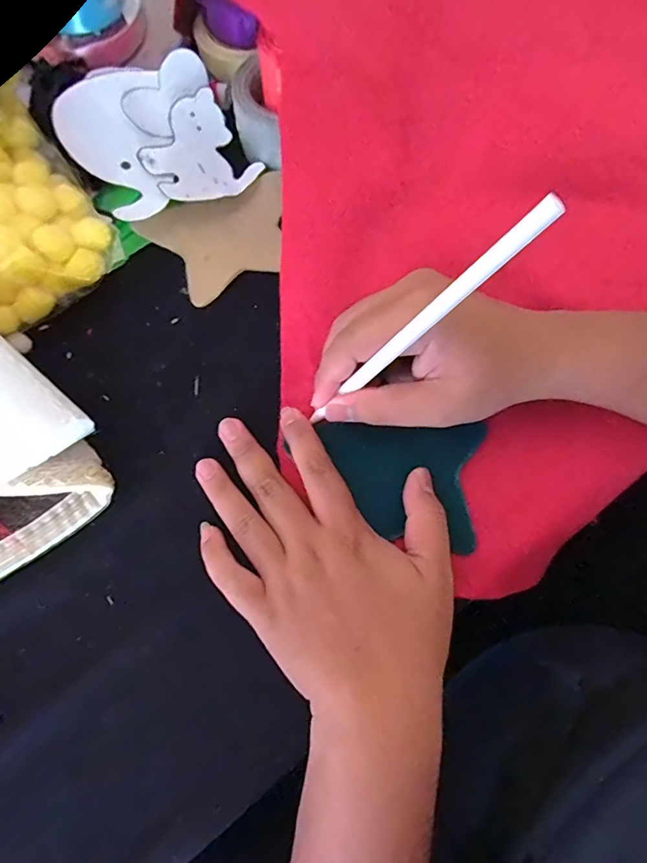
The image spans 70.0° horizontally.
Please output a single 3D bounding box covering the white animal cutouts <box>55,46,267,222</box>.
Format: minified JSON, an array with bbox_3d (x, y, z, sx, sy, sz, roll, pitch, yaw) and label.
[{"bbox_3d":[-0.116,-0.201,0.314,0.104,0.011,0.114,-32,88,-13],"label":"white animal cutouts"}]

